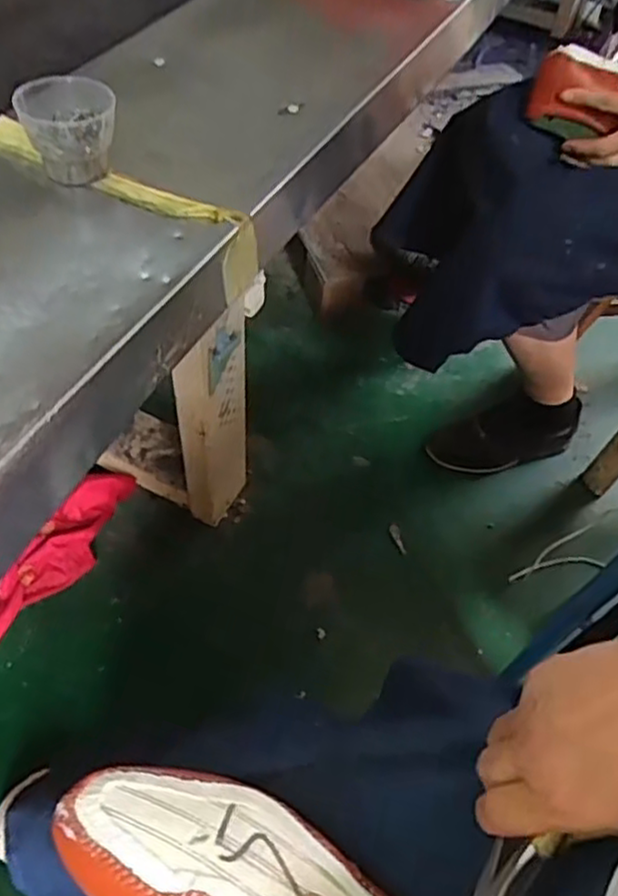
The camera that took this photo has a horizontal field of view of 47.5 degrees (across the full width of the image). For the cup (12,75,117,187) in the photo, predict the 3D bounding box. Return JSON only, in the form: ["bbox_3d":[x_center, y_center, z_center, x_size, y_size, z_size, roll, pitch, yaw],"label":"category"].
[{"bbox_3d":[-0.163,-0.216,0.482,0.052,0.055,0.053,2,54,-3],"label":"cup"}]

